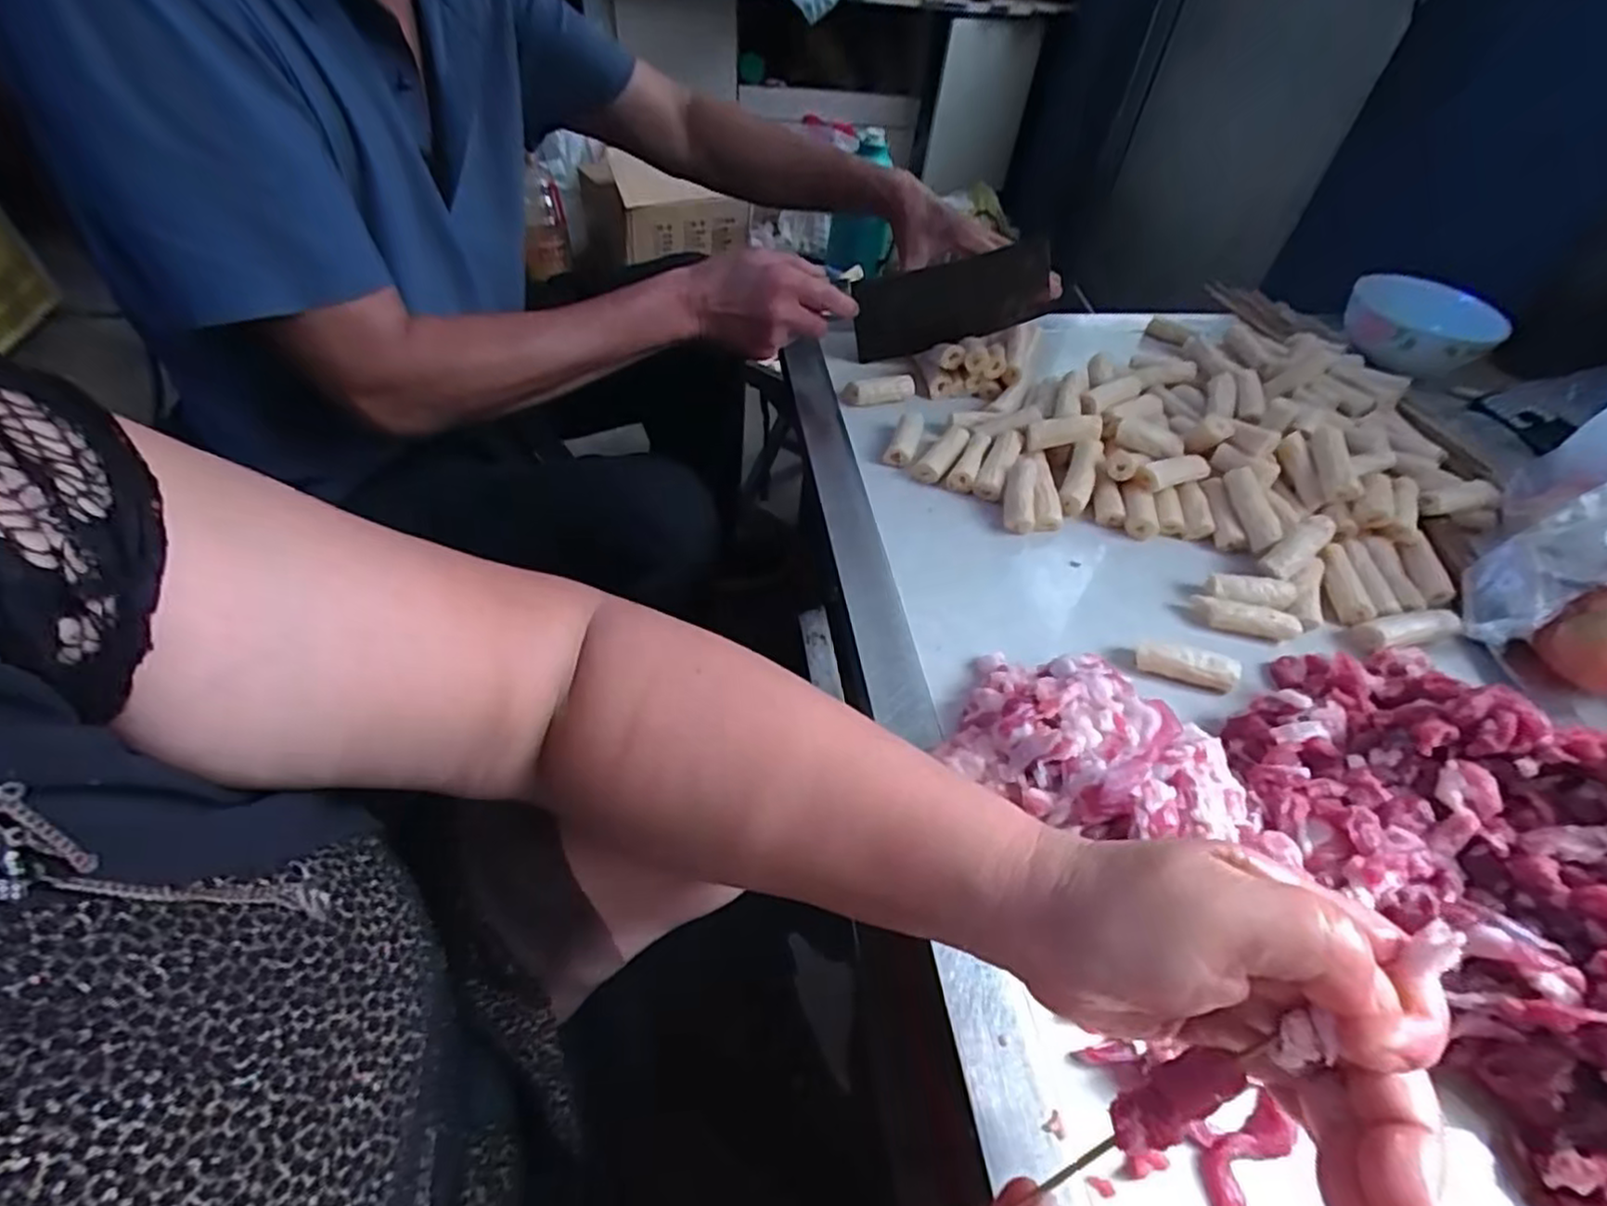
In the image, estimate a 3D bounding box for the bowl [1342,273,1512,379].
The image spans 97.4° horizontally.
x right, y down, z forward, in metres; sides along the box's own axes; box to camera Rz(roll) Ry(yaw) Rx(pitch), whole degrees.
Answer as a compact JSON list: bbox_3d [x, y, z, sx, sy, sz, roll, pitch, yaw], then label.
[{"bbox_3d":[0.593,-0.270,0.684,0.118,0.046,0.124,3,49,-3],"label":"bowl"}]

